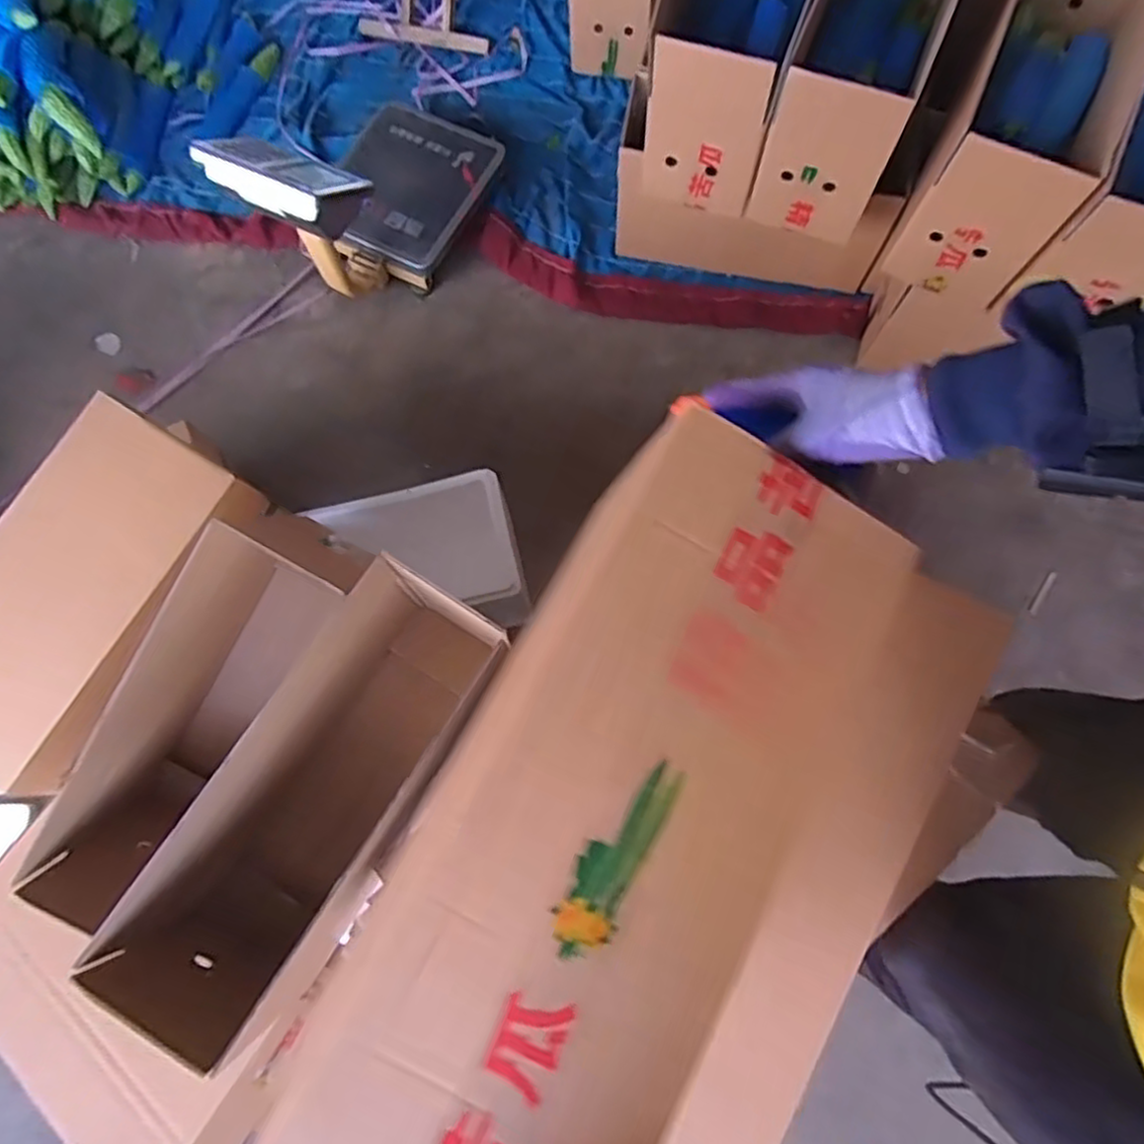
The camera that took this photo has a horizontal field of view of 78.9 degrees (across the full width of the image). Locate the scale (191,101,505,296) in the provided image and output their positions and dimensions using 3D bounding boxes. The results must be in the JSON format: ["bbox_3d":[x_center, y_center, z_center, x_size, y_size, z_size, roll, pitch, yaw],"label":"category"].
[{"bbox_3d":[-0.367,-0.735,1.248,0.269,0.351,0.465,30,76,10],"label":"scale"}]

